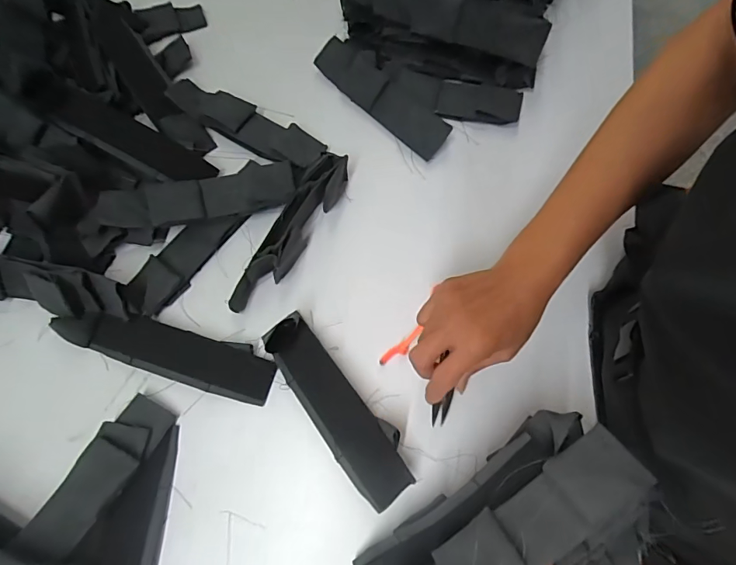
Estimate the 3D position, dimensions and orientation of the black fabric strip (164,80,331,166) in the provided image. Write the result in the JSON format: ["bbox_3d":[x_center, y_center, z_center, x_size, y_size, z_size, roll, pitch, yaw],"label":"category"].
[{"bbox_3d":[-0.146,-0.189,0.516,0.209,0.014,0.050,26,71,12],"label":"black fabric strip"}]

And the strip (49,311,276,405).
[{"bbox_3d":[-0.194,0.066,0.424,0.209,0.024,0.050,15,71,6],"label":"strip"}]

